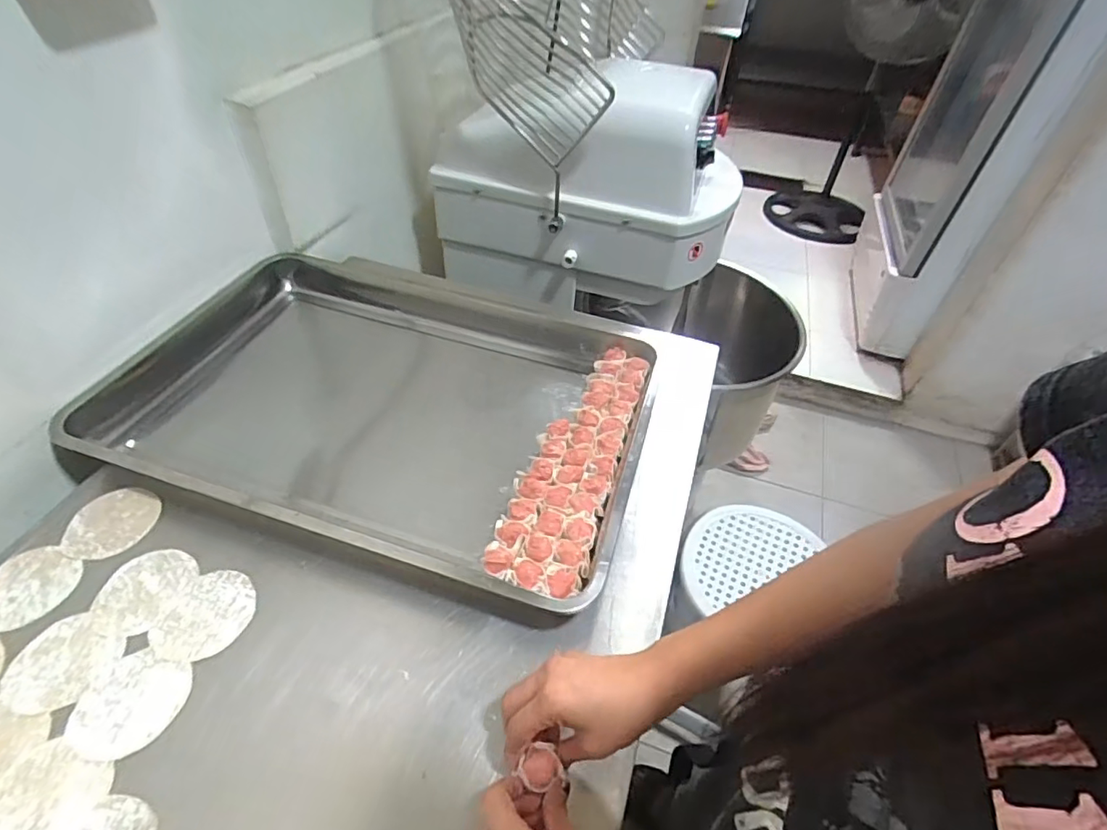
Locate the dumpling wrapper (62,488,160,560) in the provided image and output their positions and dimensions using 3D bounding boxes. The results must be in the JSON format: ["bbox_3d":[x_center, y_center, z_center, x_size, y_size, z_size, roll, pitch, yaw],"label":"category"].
[{"bbox_3d":[-0.436,0.106,0.547,0.072,0.004,0.081,12,44,4],"label":"dumpling wrapper"}]

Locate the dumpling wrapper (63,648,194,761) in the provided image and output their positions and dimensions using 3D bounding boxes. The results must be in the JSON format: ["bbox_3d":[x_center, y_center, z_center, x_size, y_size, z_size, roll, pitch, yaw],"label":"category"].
[{"bbox_3d":[-0.334,0.227,0.435,0.076,0.004,0.074,12,47,7],"label":"dumpling wrapper"}]

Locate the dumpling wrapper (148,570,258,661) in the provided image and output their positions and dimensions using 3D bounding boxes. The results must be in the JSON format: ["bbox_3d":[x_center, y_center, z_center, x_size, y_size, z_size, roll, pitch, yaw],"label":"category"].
[{"bbox_3d":[-0.308,0.174,0.488,0.080,0.004,0.078,2,46,-2],"label":"dumpling wrapper"}]

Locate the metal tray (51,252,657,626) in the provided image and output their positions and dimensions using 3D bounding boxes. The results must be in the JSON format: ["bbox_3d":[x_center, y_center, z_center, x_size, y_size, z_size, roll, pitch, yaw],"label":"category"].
[{"bbox_3d":[-0.204,-0.029,0.658,0.606,0.053,0.401,15,47,10],"label":"metal tray"}]

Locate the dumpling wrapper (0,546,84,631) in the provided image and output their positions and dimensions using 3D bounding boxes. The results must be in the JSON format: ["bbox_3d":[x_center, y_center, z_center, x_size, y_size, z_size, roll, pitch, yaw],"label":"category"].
[{"bbox_3d":[-0.475,0.157,0.497,0.079,0.008,0.077,2,46,-2],"label":"dumpling wrapper"}]

